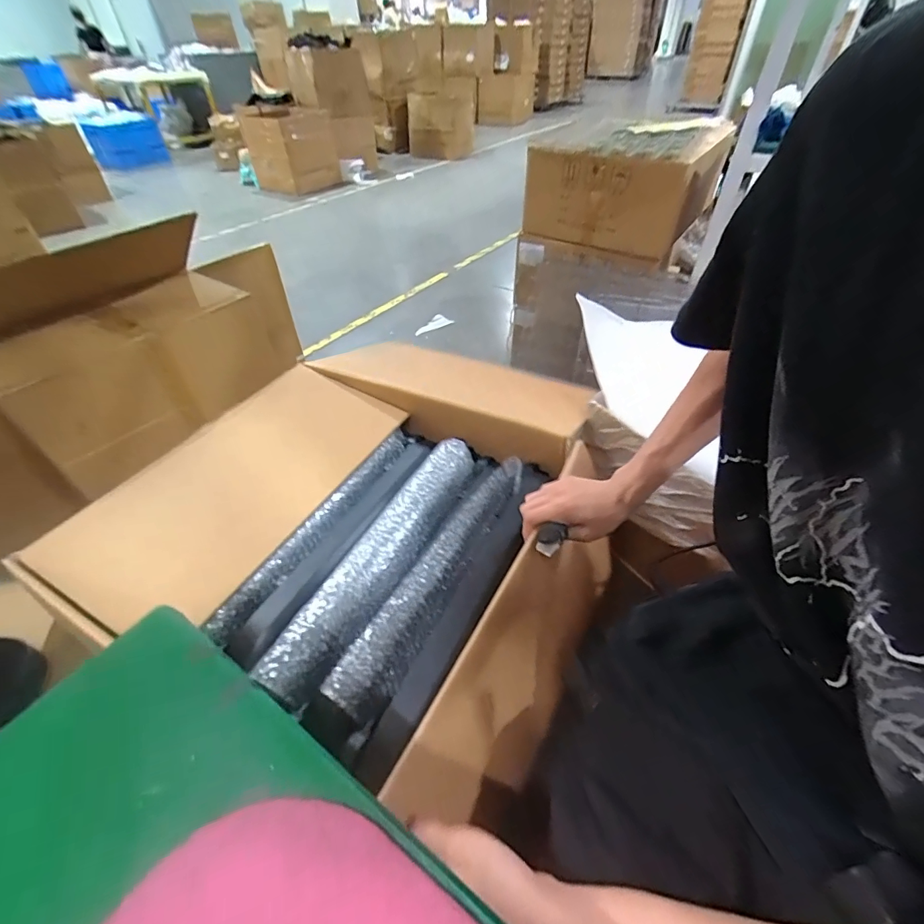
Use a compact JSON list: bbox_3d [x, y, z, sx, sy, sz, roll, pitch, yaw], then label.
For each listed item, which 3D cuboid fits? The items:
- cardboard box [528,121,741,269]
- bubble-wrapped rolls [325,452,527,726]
[{"bbox_3d":[0.526,-0.886,1.429,0.462,0.275,0.496,28,50,27],"label":"cardboard box"},{"bbox_3d":[-0.021,0.141,0.594,0.059,0.056,0.407,22,48,23],"label":"bubble-wrapped rolls"}]

